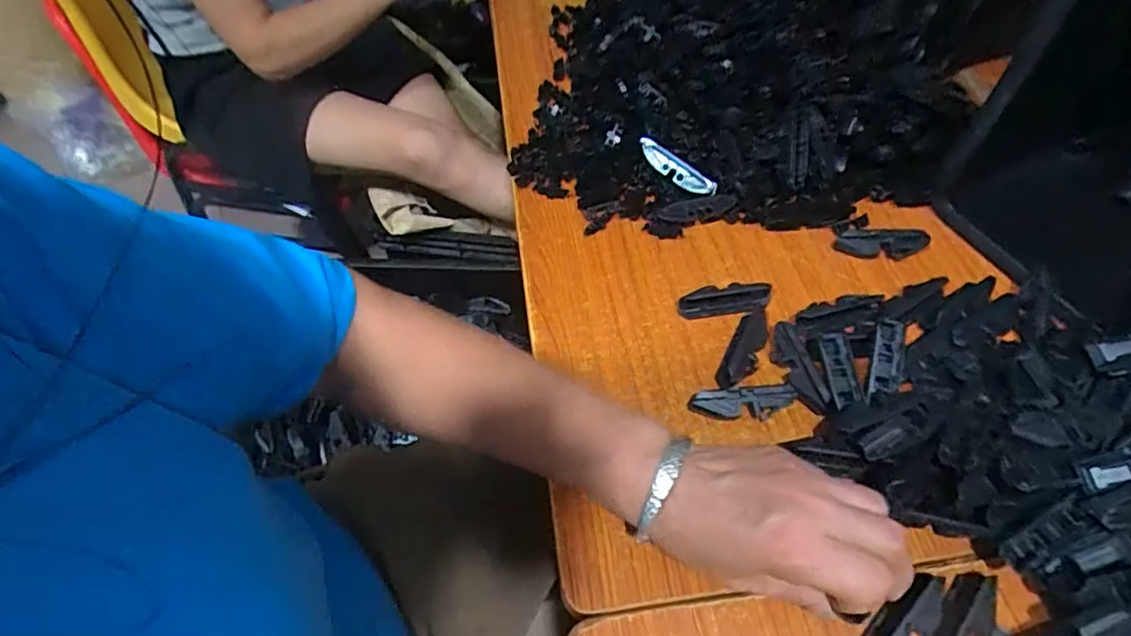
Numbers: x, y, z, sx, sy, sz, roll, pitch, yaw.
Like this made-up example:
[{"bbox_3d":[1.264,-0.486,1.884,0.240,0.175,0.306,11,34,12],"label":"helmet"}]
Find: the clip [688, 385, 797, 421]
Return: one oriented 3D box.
[{"bbox_3d":[0.123,0.059,0.414,0.071,0.022,0.017,-4,56,0],"label":"clip"}]

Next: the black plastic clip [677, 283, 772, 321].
[{"bbox_3d":[0.125,-0.014,0.467,0.073,0.013,0.025,-5,56,0],"label":"black plastic clip"}]

